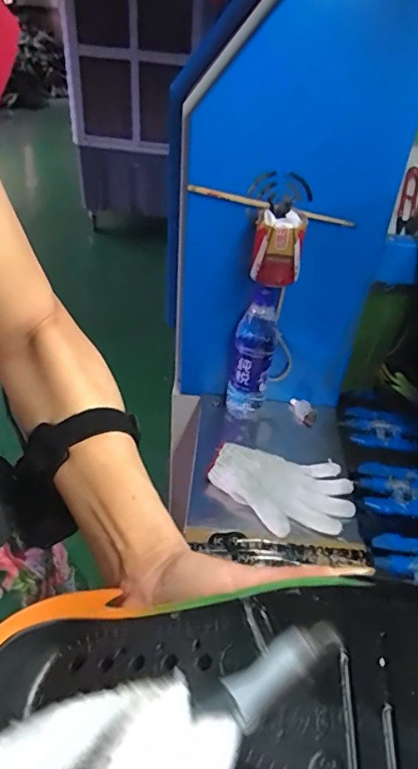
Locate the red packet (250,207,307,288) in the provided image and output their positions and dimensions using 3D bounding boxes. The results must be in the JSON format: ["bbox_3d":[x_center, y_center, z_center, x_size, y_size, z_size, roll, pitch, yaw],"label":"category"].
[{"bbox_3d":[0.093,-0.182,0.685,0.066,0.087,0.069,7,36,5],"label":"red packet"}]

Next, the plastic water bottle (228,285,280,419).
[{"bbox_3d":[0.067,-0.043,0.814,0.069,0.220,0.063,7,36,5],"label":"plastic water bottle"}]

